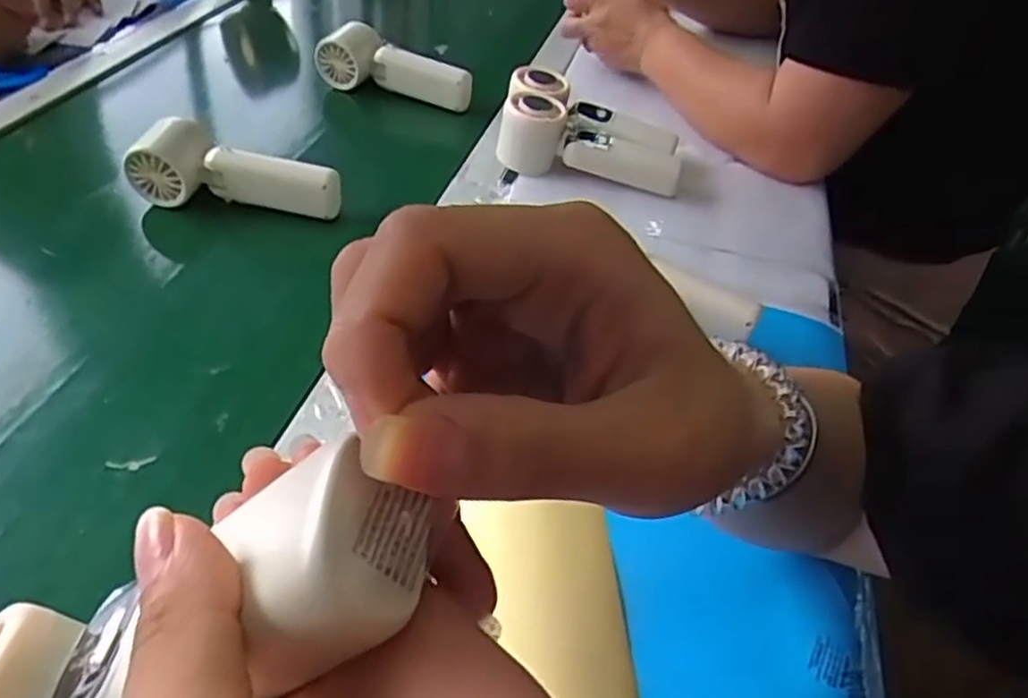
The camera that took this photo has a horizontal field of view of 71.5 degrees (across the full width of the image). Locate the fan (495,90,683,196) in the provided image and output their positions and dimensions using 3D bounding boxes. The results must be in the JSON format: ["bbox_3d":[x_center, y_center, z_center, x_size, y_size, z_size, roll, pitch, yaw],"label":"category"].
[{"bbox_3d":[0.067,-0.177,0.639,0.165,0.057,0.054,14,44,-8],"label":"fan"}]

